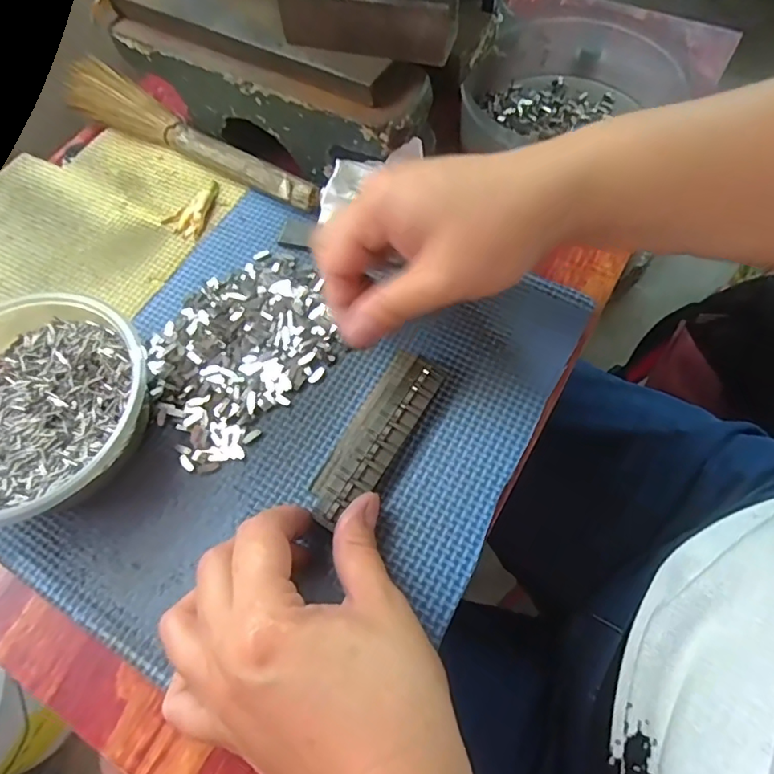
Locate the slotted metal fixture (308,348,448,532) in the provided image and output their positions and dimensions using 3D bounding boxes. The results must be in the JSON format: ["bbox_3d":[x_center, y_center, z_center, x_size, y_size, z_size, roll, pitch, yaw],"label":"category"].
[{"bbox_3d":[-0.006,0.024,0.268,0.031,0.014,0.098,28,67,16],"label":"slotted metal fixture"}]

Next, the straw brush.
[{"bbox_3d":[-0.142,-0.169,0.365,0.232,0.021,0.038,34,70,18],"label":"straw brush"}]

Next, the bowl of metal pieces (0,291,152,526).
[{"bbox_3d":[-0.174,0.008,0.265,0.114,0.049,0.120,-1,64,3],"label":"bowl of metal pieces"}]

